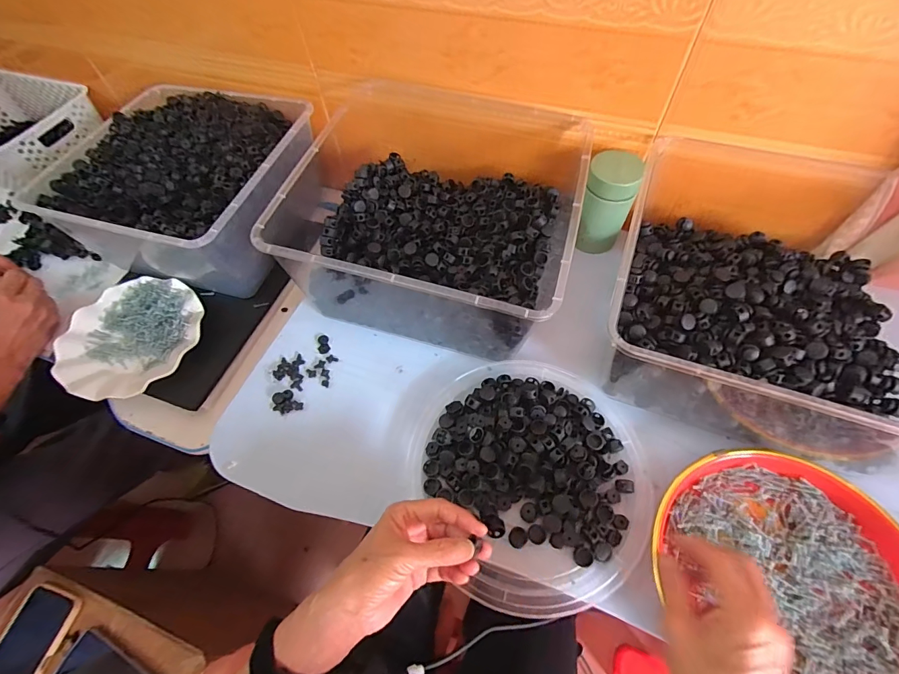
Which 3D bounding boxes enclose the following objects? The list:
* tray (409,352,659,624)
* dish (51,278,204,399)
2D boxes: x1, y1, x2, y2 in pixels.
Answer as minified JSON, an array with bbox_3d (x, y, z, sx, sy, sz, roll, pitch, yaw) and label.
[{"bbox_3d":[0.087,0.124,0.405,0.216,0.022,0.233,-1,60,2],"label":"tray"},{"bbox_3d":[-0.428,-0.002,0.554,0.173,0.023,0.180,-1,60,2],"label":"dish"}]

